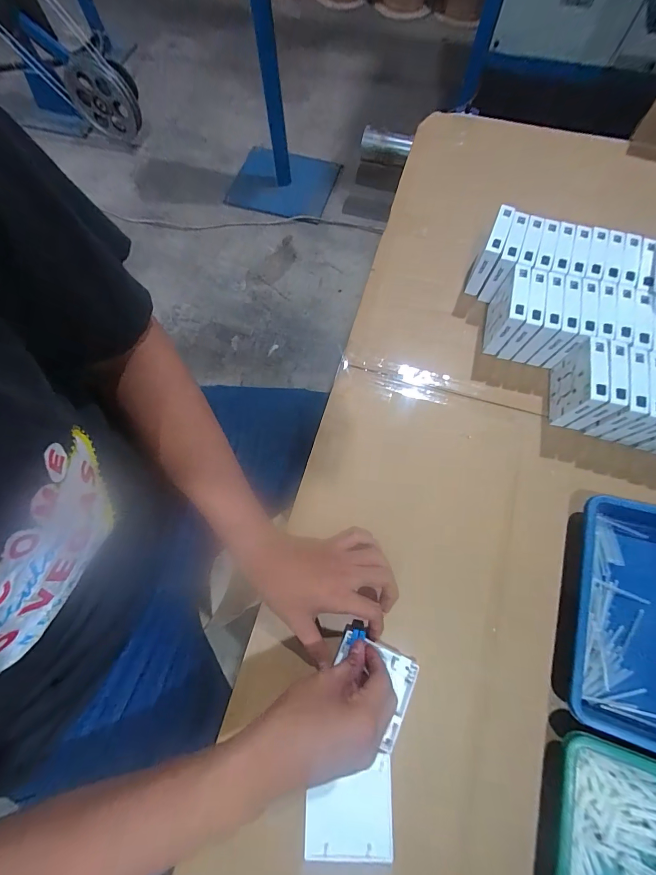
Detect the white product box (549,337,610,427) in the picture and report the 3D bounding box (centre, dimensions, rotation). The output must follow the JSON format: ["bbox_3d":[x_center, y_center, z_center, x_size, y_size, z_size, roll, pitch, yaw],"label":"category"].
[{"bbox_3d":[0.322,-0.068,0.463,0.024,0.087,0.086,10,72,4],"label":"white product box"}]

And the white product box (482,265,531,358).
[{"bbox_3d":[0.246,-0.175,0.501,0.024,0.089,0.089,15,72,6],"label":"white product box"}]

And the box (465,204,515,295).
[{"bbox_3d":[0.237,-0.270,0.530,0.022,0.090,0.084,22,73,8],"label":"box"}]

